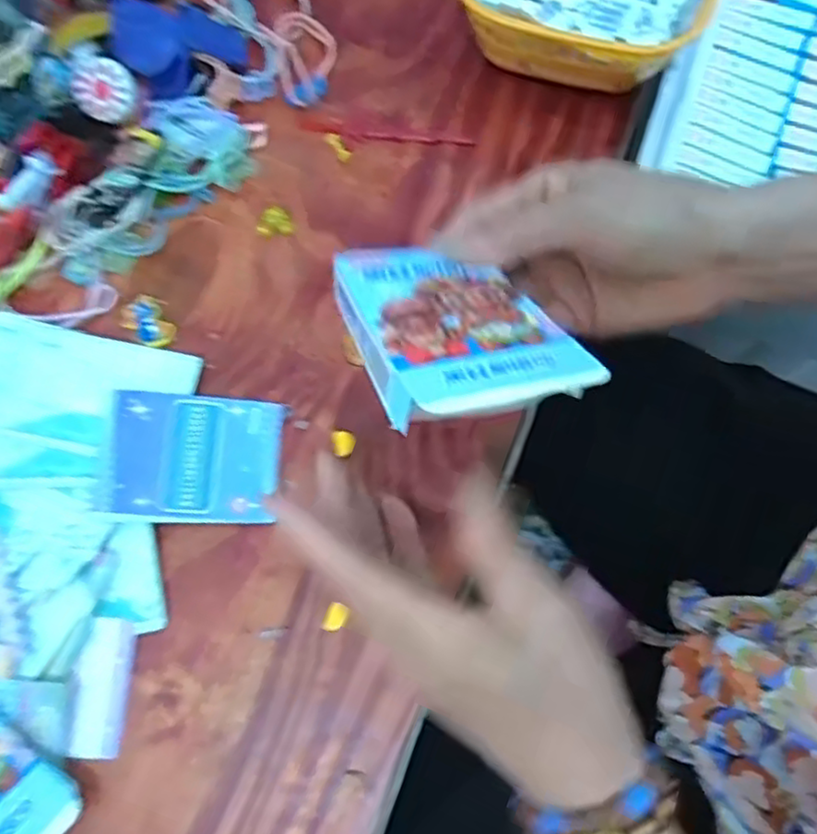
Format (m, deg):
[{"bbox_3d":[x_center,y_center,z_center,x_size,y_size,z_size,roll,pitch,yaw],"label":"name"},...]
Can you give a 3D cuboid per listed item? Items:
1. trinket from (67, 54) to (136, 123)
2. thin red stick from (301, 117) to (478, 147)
[{"bbox_3d":[-0.171,-0.183,0.389,0.032,0.023,0.036,-38,79,-7],"label":"trinket"},{"bbox_3d":[-0.014,-0.160,0.398,0.101,0.005,0.009,10,78,3],"label":"thin red stick"}]

